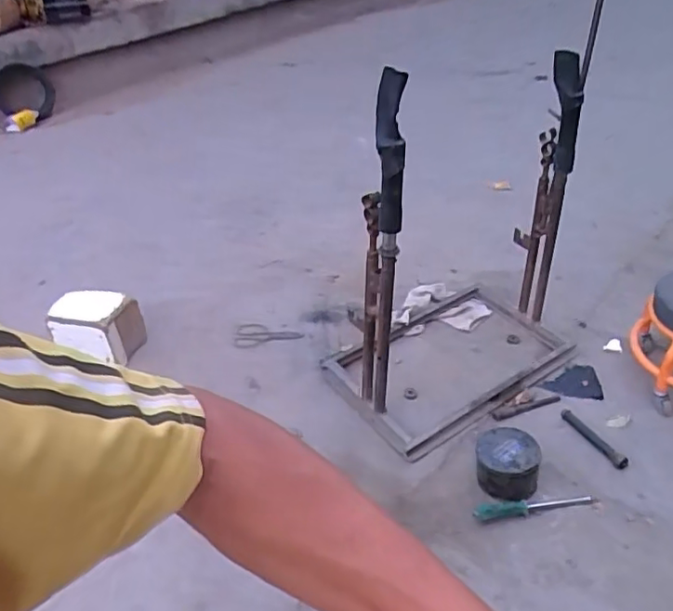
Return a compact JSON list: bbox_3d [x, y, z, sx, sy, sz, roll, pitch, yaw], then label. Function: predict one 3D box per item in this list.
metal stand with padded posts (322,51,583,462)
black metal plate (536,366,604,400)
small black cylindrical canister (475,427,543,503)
[{"bbox_3d":[0.287,-0.165,1.340,0.625,0.765,0.371,-25,39,-24],"label":"metal stand with padded posts"},{"bbox_3d":[0.582,0.185,1.463,0.138,0.009,0.105,8,45,20],"label":"black metal plate"},{"bbox_3d":[0.354,0.334,1.224,0.122,0.088,0.132,-5,35,3],"label":"small black cylindrical canister"}]

